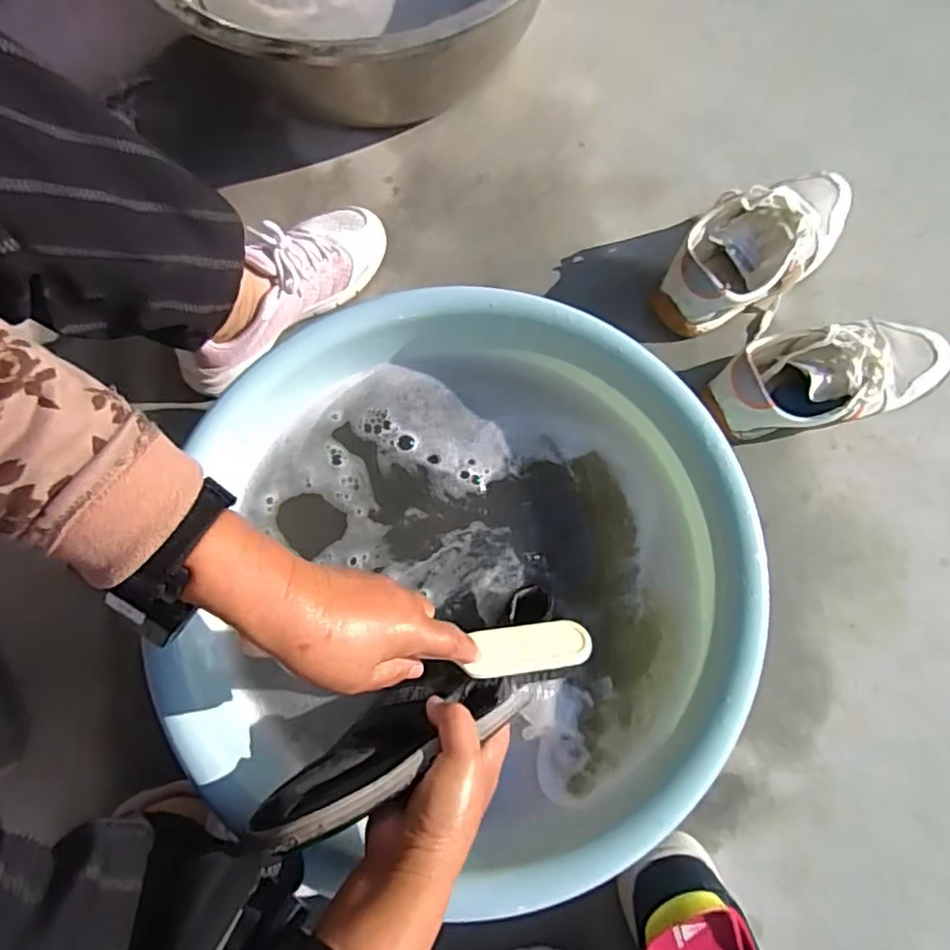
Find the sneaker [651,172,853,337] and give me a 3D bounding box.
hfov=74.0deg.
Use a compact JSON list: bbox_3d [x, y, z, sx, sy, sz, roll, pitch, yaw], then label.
[{"bbox_3d":[0.290,-0.236,0.652,0.237,0.076,0.112,-29,80,-7],"label":"sneaker"}]

